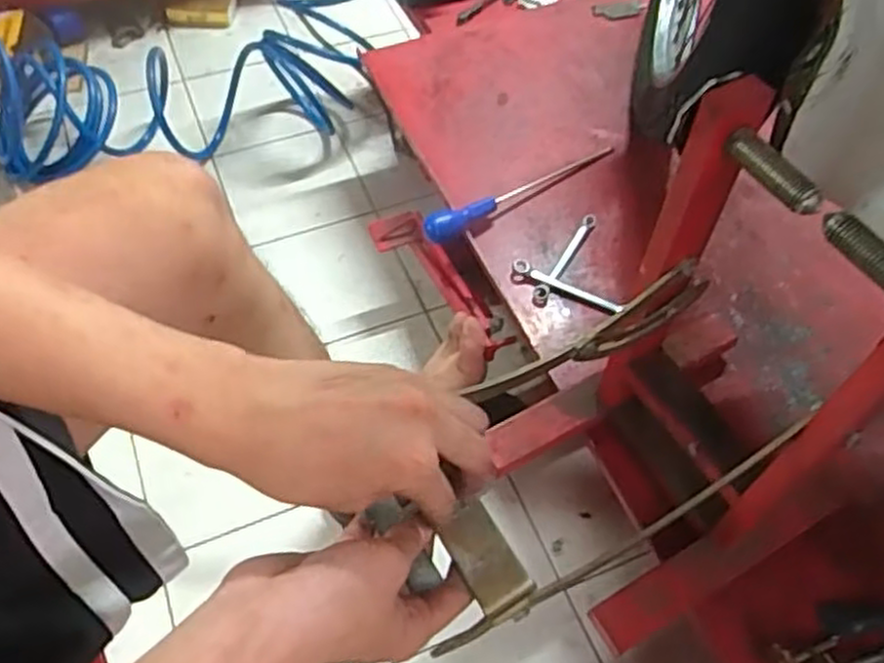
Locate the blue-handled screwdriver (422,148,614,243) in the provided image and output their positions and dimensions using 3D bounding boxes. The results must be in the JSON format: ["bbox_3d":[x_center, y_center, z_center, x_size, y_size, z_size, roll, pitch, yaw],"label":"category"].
[{"bbox_3d":[0.096,-0.167,0.883,0.270,0.029,0.028,-28,62,-19],"label":"blue-handled screwdriver"}]

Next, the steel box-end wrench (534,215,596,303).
[{"bbox_3d":[0.140,-0.083,0.856,0.015,0.016,0.131,28,60,16],"label":"steel box-end wrench"}]

